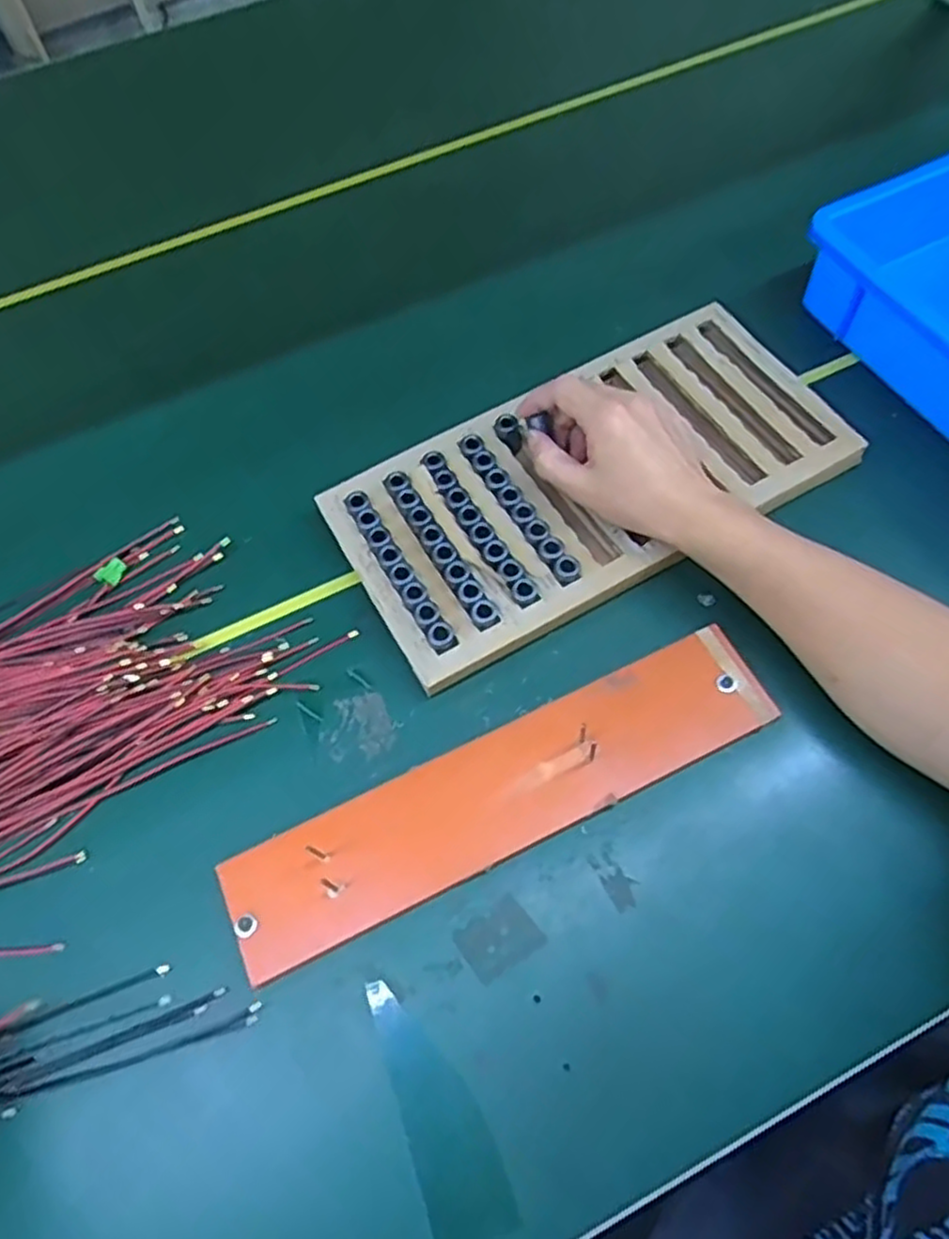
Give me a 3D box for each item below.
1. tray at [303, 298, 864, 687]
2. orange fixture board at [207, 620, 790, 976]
[{"bbox_3d":[0.083,-0.100,0.542,0.356,0.035,0.174,-27,65,-10],"label":"tray"},{"bbox_3d":[0.020,0.104,0.452,0.341,0.015,0.069,-25,64,-9],"label":"orange fixture board"}]

